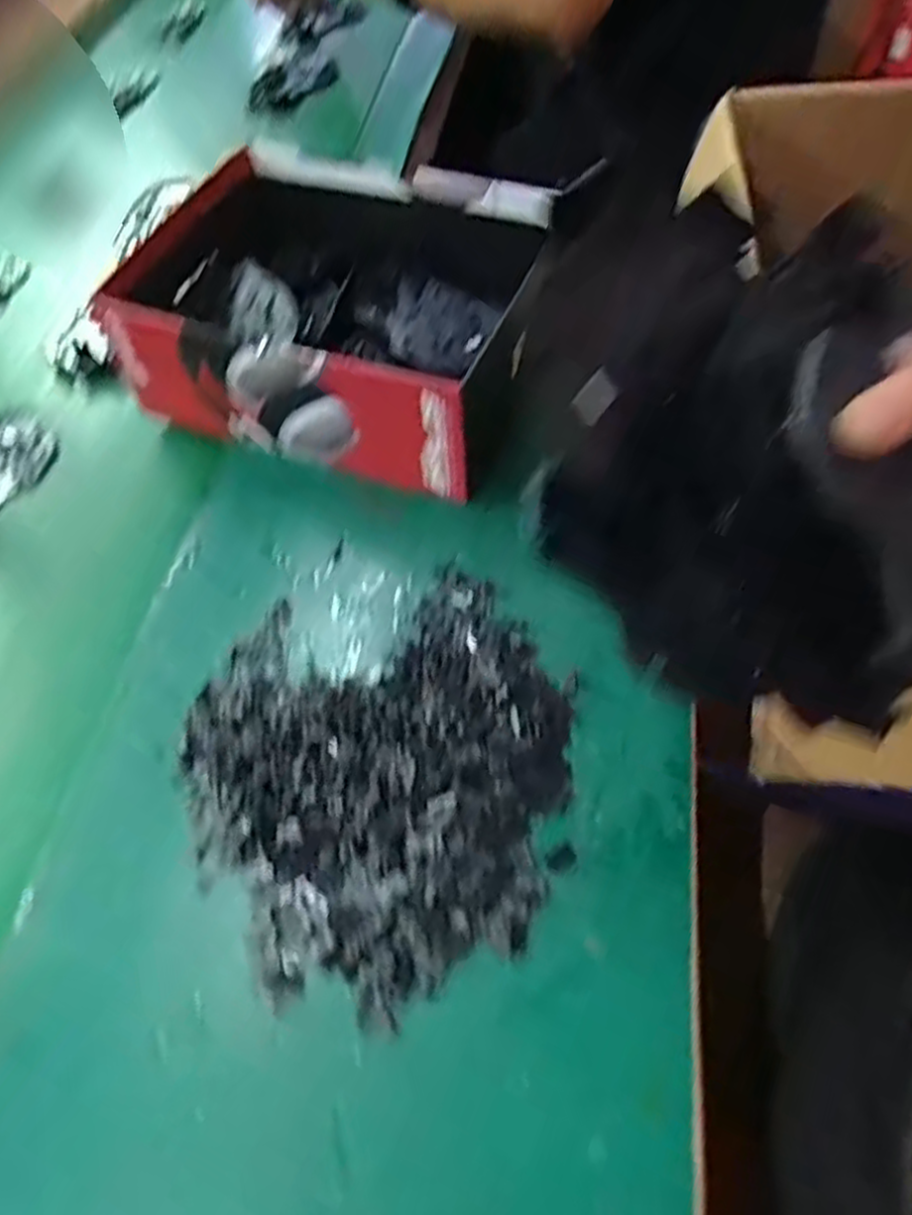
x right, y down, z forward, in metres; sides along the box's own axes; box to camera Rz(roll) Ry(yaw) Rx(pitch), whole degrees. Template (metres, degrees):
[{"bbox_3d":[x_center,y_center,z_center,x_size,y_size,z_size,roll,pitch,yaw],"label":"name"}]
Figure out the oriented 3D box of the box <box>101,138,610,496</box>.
[{"bbox_3d":[-0.081,-0.194,0.512,0.259,0.092,0.191,17,60,15],"label":"box"}]

